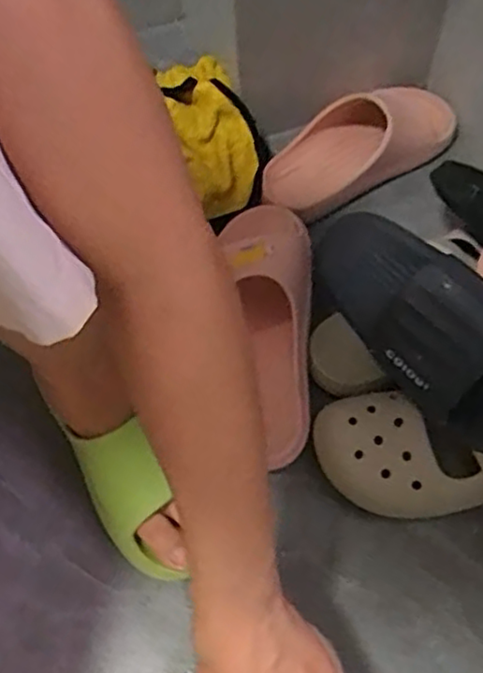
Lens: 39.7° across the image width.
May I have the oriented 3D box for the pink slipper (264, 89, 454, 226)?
[{"bbox_3d":[0.124,-0.201,0.698,0.229,0.066,0.092,-29,66,-11],"label":"pink slipper"}]

